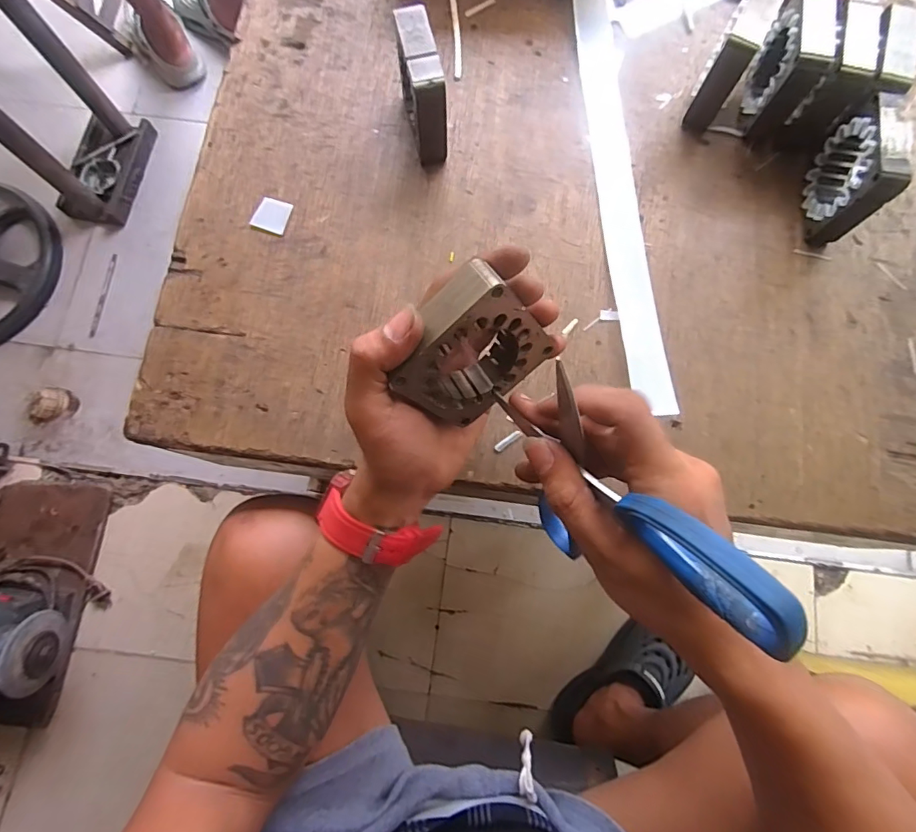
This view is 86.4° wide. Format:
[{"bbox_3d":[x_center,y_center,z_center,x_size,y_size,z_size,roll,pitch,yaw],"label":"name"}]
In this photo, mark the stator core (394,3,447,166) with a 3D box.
[{"bbox_3d":[-0.029,-0.249,0.374,0.028,0.078,0.068,-10,78,-3],"label":"stator core"}]

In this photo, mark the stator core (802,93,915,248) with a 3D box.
[{"bbox_3d":[0.291,-0.183,0.361,0.022,0.075,0.082,9,78,2],"label":"stator core"}]

